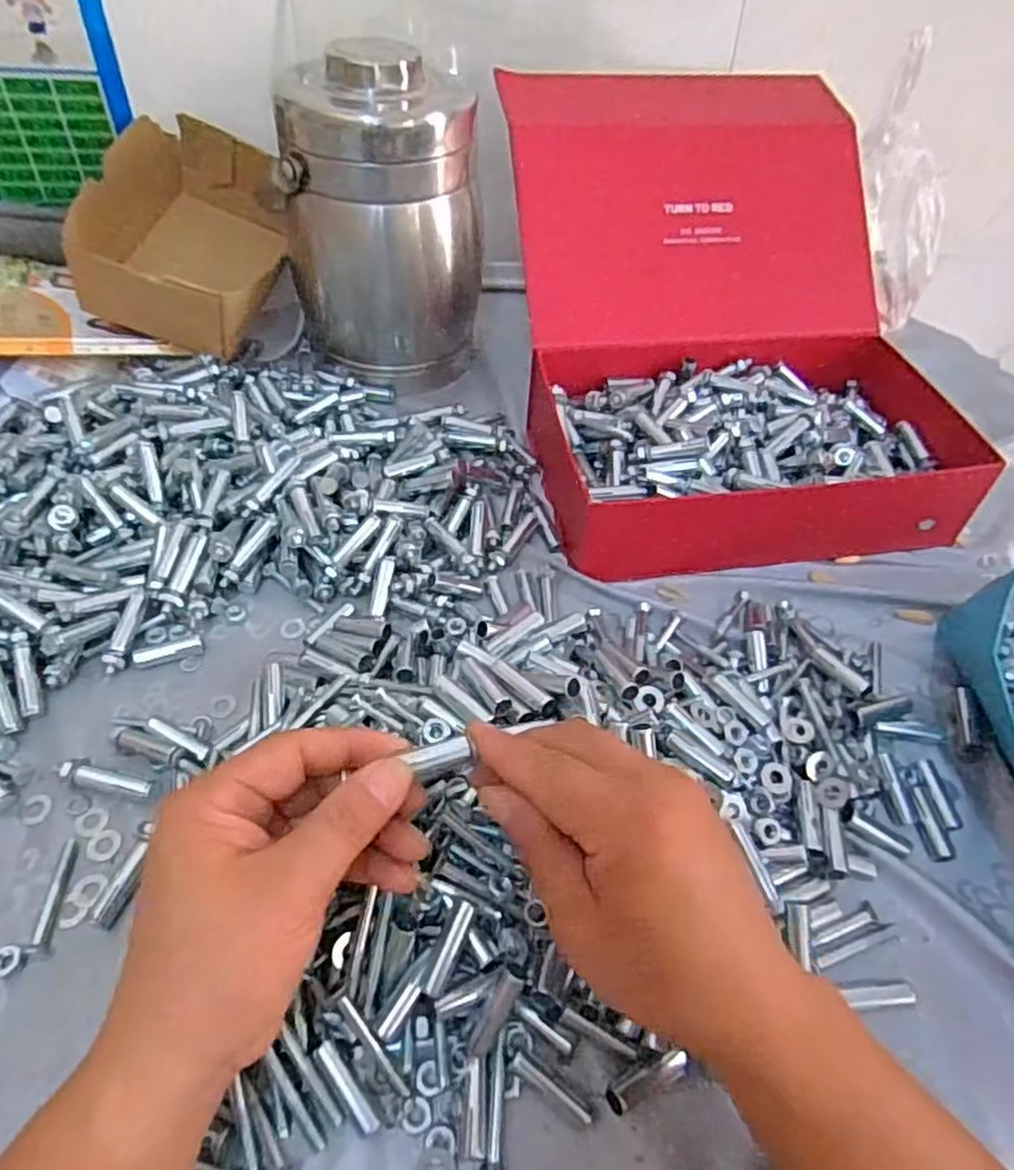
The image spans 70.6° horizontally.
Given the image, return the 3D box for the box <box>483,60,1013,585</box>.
[{"bbox_3d":[0.172,-0.216,0.565,0.303,0.192,0.359,-4,50,-7],"label":"box"}]

